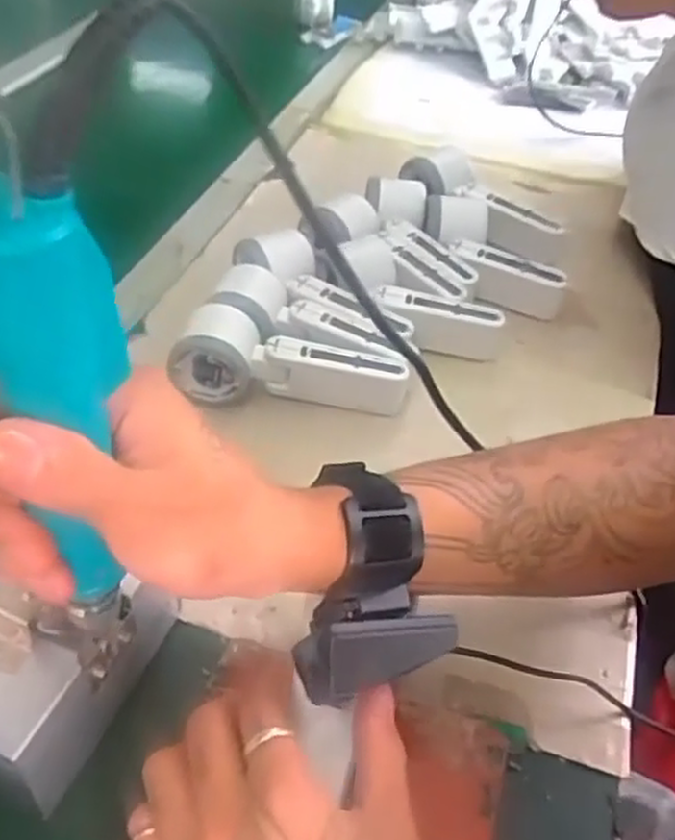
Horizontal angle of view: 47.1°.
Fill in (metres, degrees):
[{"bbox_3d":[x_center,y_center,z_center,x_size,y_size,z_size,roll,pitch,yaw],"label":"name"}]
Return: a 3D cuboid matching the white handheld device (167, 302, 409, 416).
[{"bbox_3d":[-0.034,-0.044,0.562,0.166,0.052,0.052,4,45,-2],"label":"white handheld device"}]

